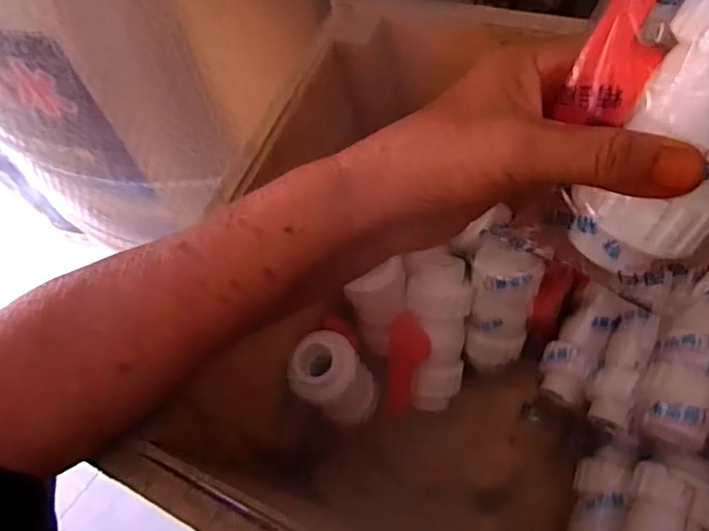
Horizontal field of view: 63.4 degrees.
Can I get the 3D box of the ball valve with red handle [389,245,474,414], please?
[{"bbox_3d":[0.060,0.054,0.448,0.059,0.048,0.124,9,96,8],"label":"ball valve with red handle"}]

